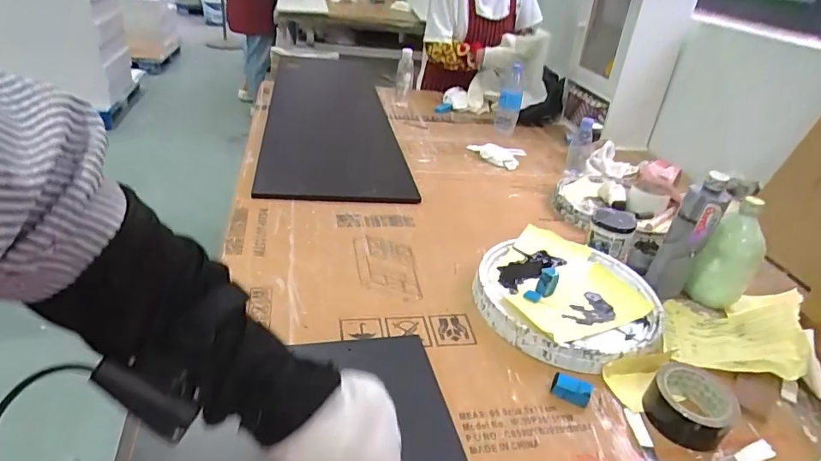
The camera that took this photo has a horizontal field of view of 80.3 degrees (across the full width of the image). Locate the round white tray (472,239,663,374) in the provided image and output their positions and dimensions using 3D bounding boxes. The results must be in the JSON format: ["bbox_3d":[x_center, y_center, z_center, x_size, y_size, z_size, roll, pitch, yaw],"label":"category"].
[{"bbox_3d":[0.255,0.104,0.801,0.280,0.055,0.283,3,32,-2],"label":"round white tray"}]

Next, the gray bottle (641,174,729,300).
[{"bbox_3d":[0.461,0.018,0.804,0.060,0.226,0.069,12,30,8],"label":"gray bottle"}]

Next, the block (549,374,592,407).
[{"bbox_3d":[0.213,0.211,0.646,0.048,0.028,0.019,16,34,17],"label":"block"}]

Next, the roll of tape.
[{"bbox_3d":[0.361,0.223,0.628,0.094,0.049,0.095,5,30,-3],"label":"roll of tape"}]

